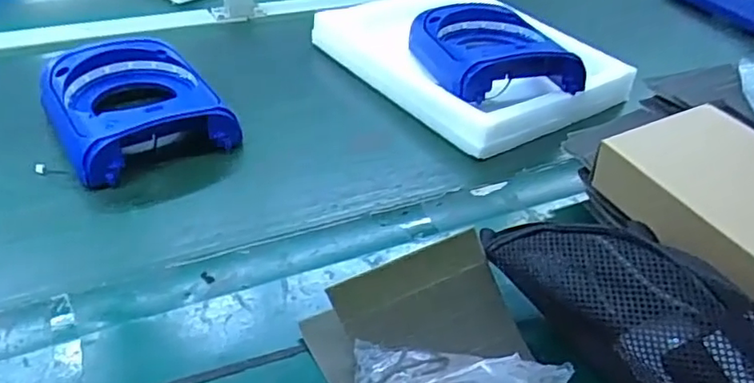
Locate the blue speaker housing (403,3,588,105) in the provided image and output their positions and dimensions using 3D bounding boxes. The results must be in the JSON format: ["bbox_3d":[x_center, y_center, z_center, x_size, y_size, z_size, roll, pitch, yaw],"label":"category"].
[{"bbox_3d":[0.147,-0.186,0.797,0.161,0.050,0.201,-10,40,-19],"label":"blue speaker housing"}]

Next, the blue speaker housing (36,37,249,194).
[{"bbox_3d":[-0.282,-0.103,0.708,0.171,0.059,0.210,-22,45,-30],"label":"blue speaker housing"}]

